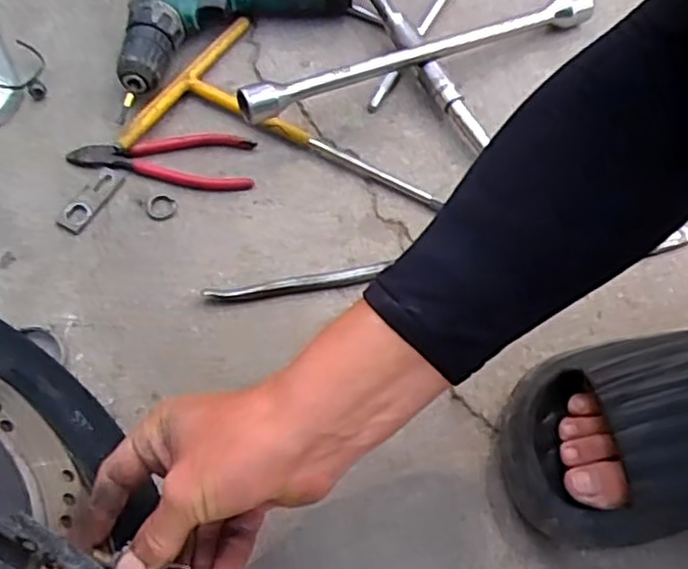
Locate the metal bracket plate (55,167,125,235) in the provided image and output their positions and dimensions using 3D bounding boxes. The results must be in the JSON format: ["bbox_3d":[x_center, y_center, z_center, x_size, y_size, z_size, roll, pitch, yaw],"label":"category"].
[{"bbox_3d":[-0.199,-0.067,0.549,0.023,0.005,0.062,28,67,13],"label":"metal bracket plate"}]

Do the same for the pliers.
[{"bbox_3d":[-0.147,-0.105,0.564,0.145,0.011,0.052,5,64,2],"label":"pliers"}]

